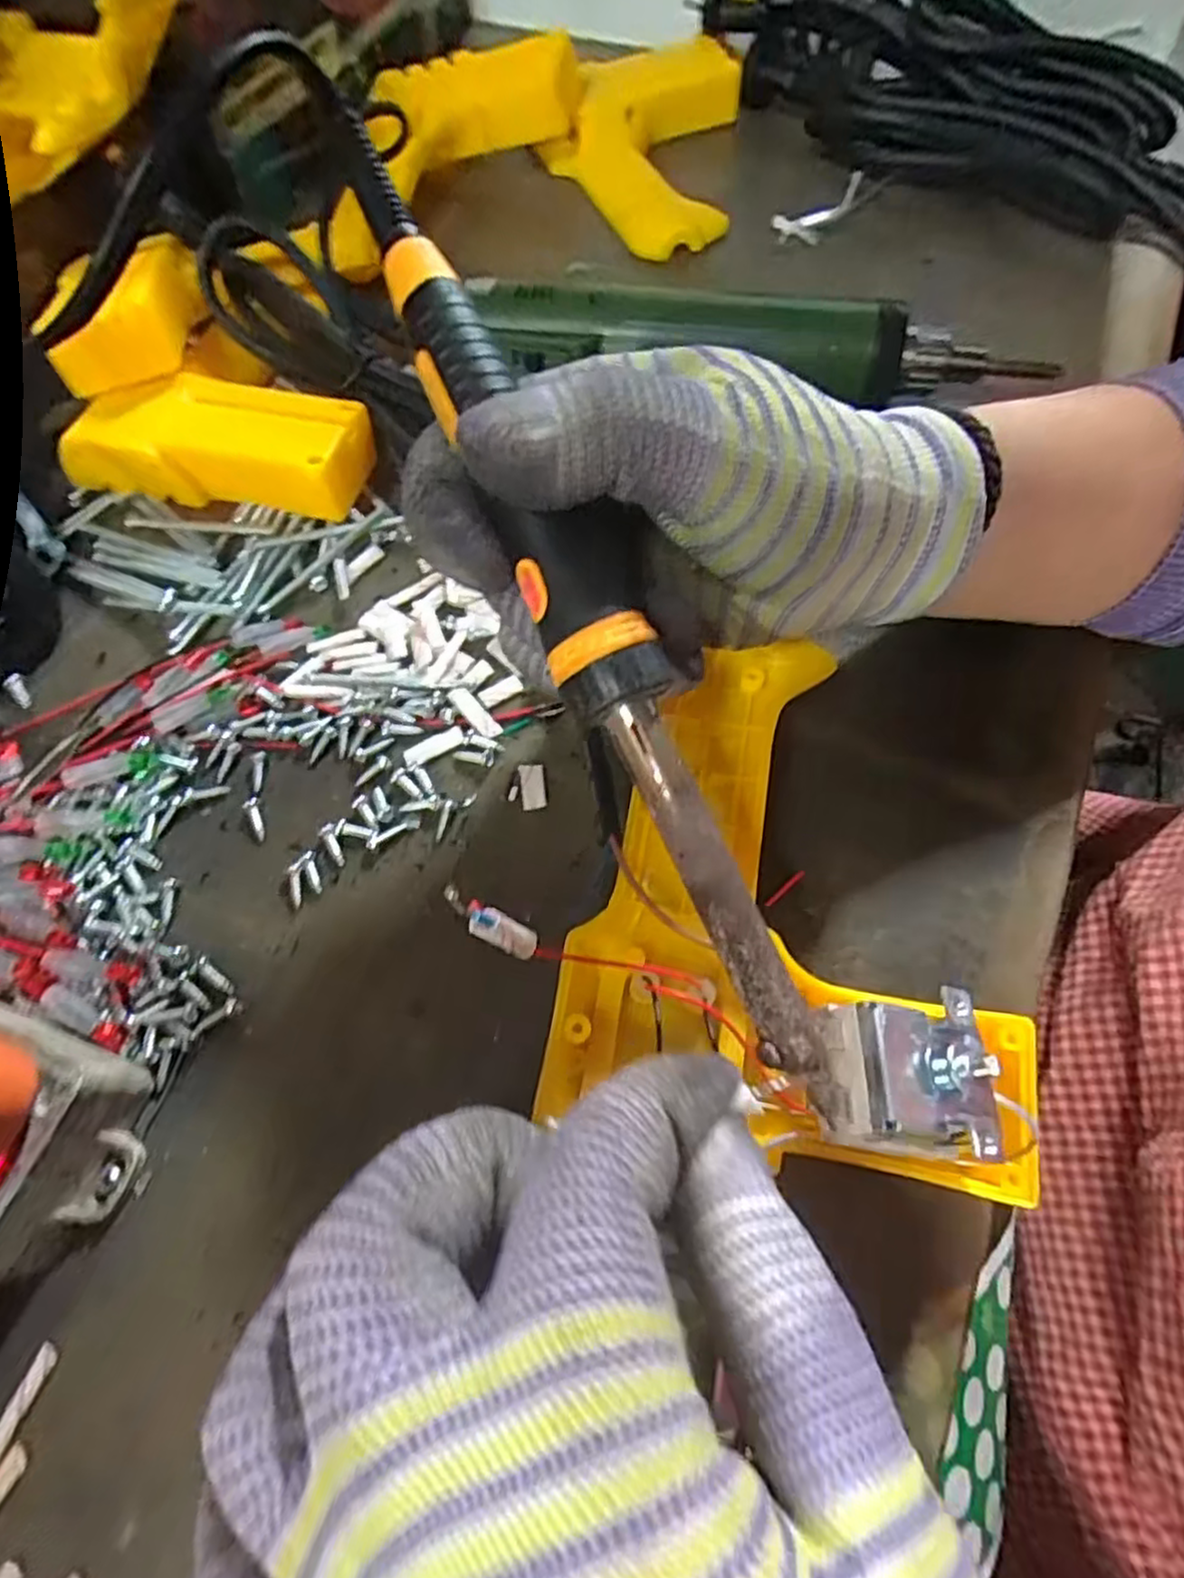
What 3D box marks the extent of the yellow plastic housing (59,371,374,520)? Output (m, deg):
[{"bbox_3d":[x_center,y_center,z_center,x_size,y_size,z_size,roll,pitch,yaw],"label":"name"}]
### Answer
[{"bbox_3d":[-0.146,-0.138,0.290,0.115,0.028,0.044,10,65,4],"label":"yellow plastic housing"}]

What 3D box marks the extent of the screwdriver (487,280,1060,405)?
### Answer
[{"bbox_3d":[0.068,-0.184,0.303,0.225,0.041,0.033,4,65,1],"label":"screwdriver"}]

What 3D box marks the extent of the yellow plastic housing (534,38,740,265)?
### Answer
[{"bbox_3d":[0.027,-0.357,0.401,0.102,0.035,0.159,7,65,3],"label":"yellow plastic housing"}]

